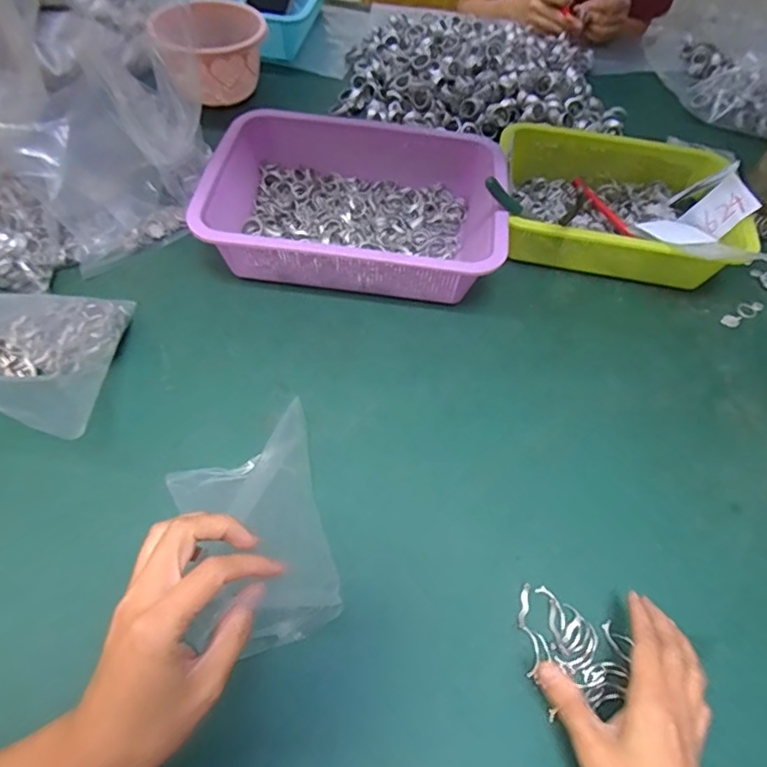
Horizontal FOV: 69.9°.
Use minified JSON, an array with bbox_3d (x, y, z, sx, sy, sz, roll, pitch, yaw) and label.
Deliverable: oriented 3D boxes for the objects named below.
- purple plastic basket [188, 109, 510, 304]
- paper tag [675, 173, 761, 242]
[{"bbox_3d":[-0.026,-0.181,0.586,0.294,0.089,0.221,6,53,1],"label":"purple plastic basket"},{"bbox_3d":[0.358,-0.184,0.587,0.009,0.063,0.052,1,57,-37],"label":"paper tag"}]

